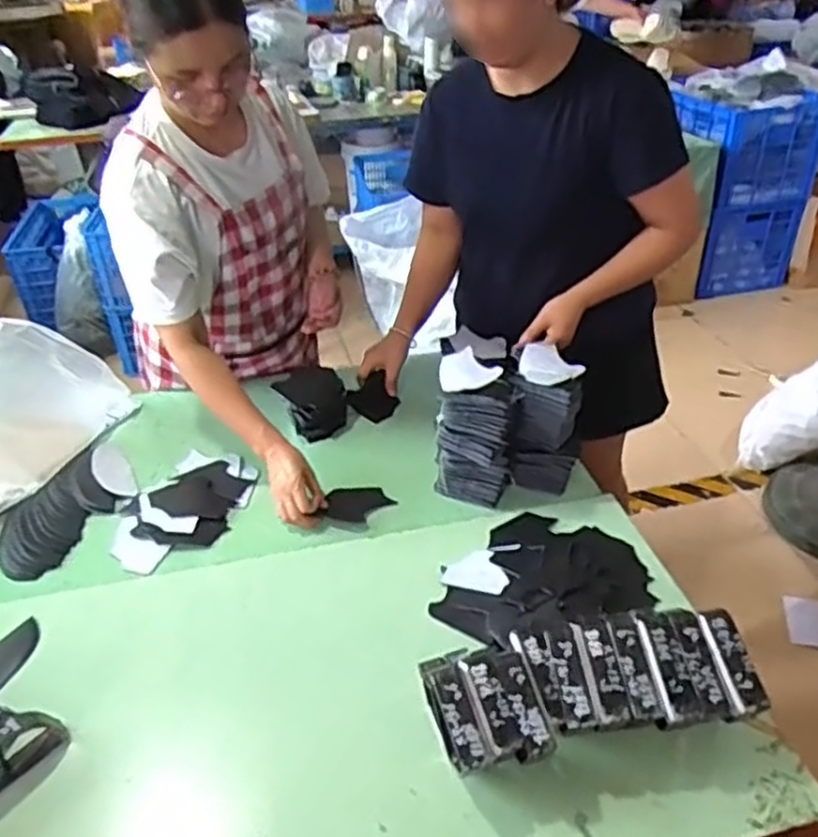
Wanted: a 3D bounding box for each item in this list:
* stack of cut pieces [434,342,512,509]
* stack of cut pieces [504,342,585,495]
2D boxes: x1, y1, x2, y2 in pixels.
[{"bbox_3d":[0.106,0.014,1.182,0.123,0.202,0.151,1,41,6],"label":"stack of cut pieces"},{"bbox_3d":[0.217,0.011,1.186,0.108,0.187,0.136,5,41,11],"label":"stack of cut pieces"}]

